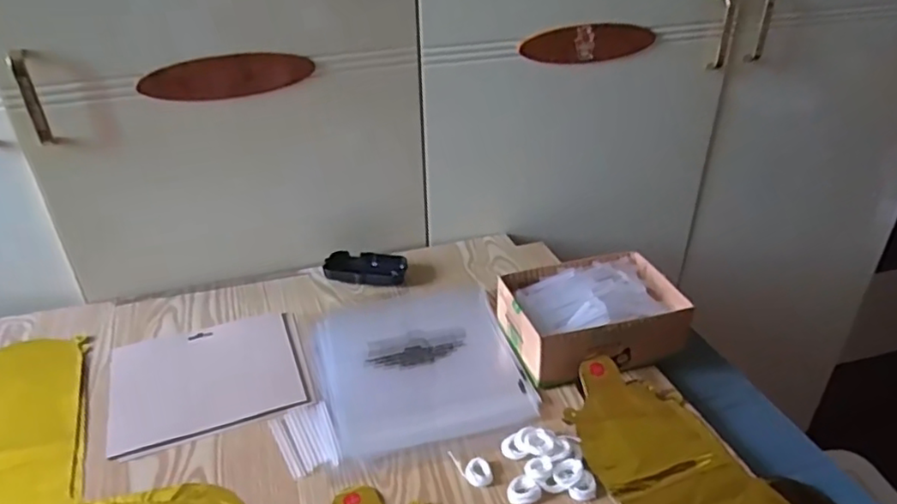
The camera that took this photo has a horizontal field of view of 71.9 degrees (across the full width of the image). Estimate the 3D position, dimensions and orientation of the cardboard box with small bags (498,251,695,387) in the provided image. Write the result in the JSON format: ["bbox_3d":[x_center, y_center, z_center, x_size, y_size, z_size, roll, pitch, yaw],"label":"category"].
[{"bbox_3d":[0.162,0.072,0.697,0.188,0.072,0.137,-11,33,-15],"label":"cardboard box with small bags"}]

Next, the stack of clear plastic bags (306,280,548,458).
[{"bbox_3d":[-0.039,0.114,0.703,0.214,0.011,0.249,-9,33,-13],"label":"stack of clear plastic bags"}]

